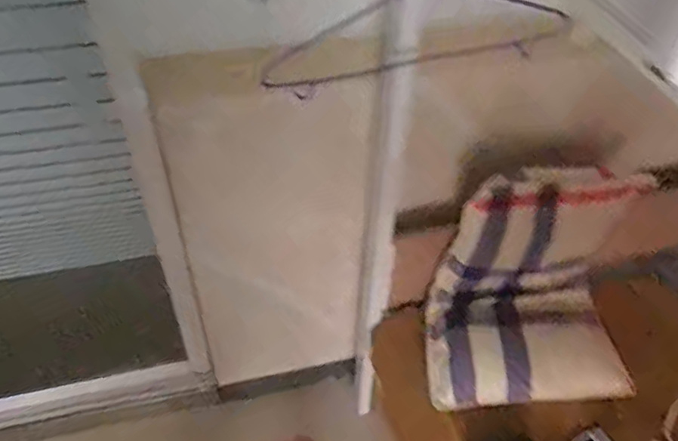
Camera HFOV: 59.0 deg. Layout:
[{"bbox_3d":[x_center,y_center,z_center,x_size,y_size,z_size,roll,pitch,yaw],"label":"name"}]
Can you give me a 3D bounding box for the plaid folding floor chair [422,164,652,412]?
[{"bbox_3d":[0.404,0.141,1.207,0.420,0.404,0.313,-1,46,-3],"label":"plaid folding floor chair"}]

